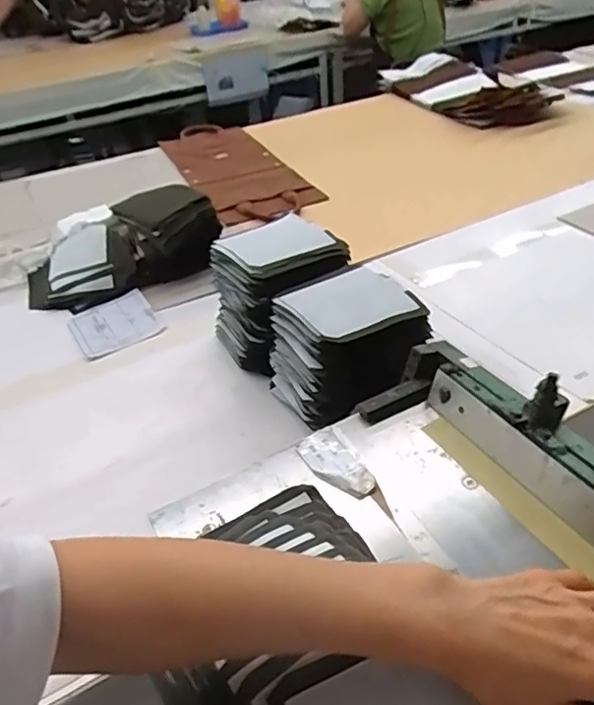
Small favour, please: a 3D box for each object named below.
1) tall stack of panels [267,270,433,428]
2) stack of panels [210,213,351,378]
[{"bbox_3d":[0.060,-0.016,0.709,0.164,0.125,0.128,-20,41,-18],"label":"tall stack of panels"},{"bbox_3d":[-0.027,-0.080,0.806,0.166,0.158,0.143,-29,44,-27],"label":"stack of panels"}]

